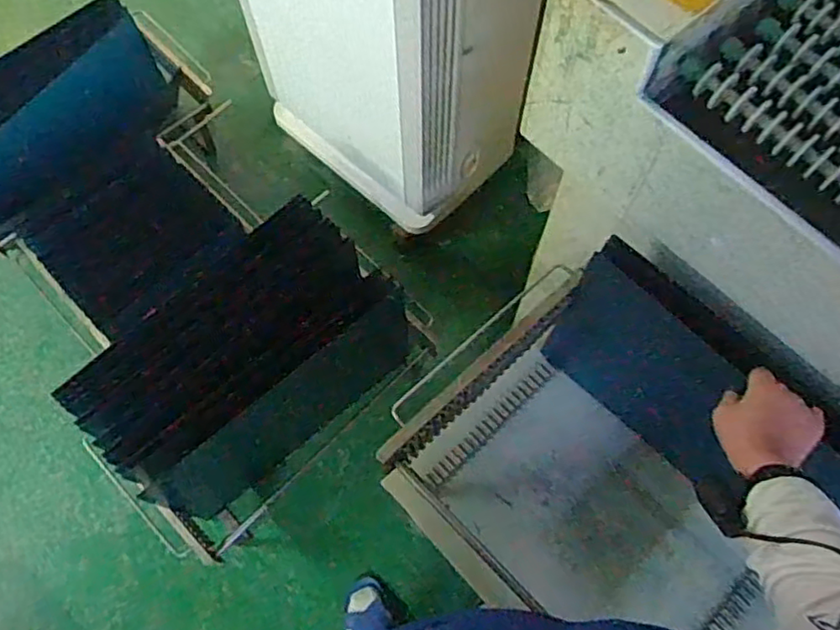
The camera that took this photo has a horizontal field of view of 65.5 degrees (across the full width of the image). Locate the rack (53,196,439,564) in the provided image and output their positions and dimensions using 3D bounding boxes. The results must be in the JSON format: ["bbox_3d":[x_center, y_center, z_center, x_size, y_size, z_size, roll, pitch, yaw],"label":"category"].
[{"bbox_3d":[-0.364,0.123,1.437,0.677,0.285,0.477,-42,74,-15],"label":"rack"}]

